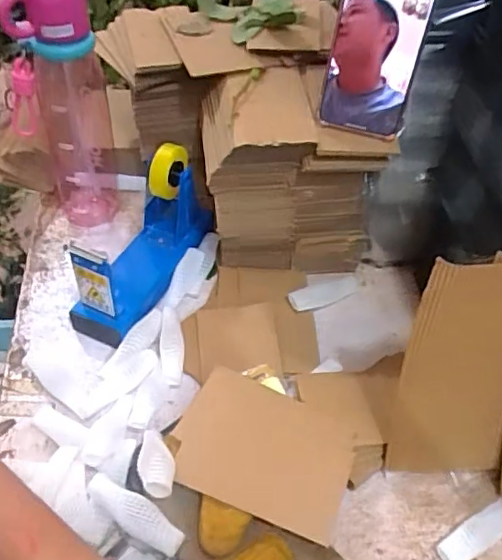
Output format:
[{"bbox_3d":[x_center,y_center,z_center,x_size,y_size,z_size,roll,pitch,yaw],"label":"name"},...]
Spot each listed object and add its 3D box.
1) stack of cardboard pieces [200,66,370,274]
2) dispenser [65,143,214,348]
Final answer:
[{"bbox_3d":[0.036,-0.118,0.624,0.170,0.179,0.127,-4,49,-6],"label":"stack of cardboard pieces"},{"bbox_3d":[-0.111,-0.047,0.584,0.080,0.122,0.195,13,49,9],"label":"dispenser"}]

